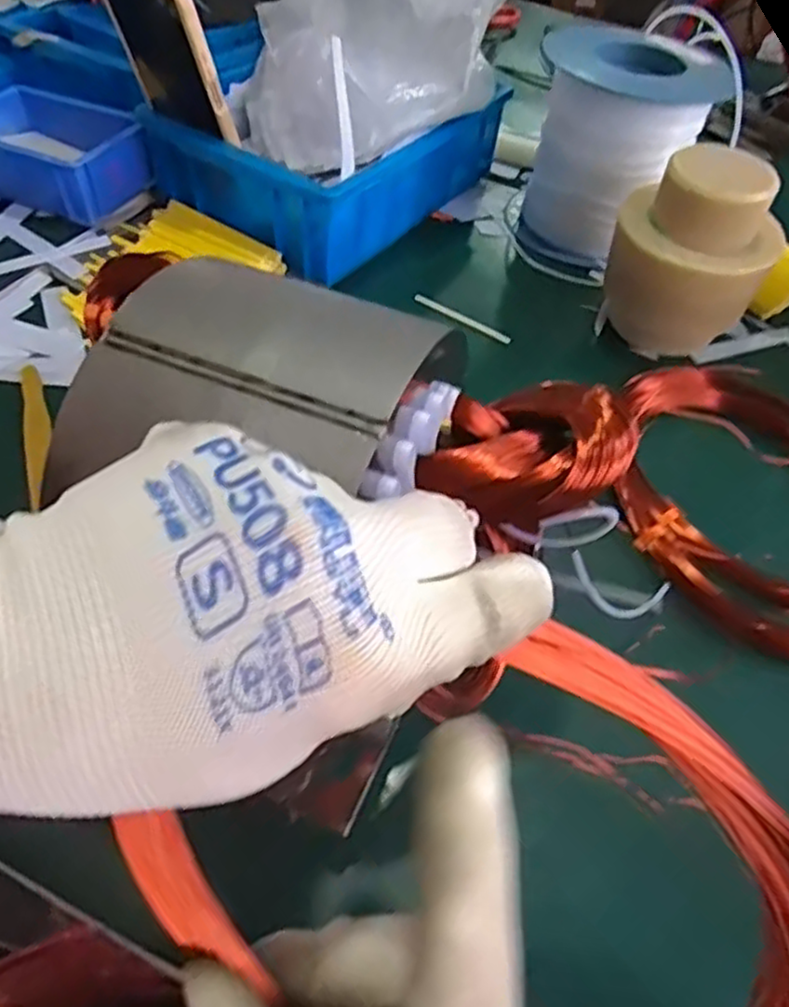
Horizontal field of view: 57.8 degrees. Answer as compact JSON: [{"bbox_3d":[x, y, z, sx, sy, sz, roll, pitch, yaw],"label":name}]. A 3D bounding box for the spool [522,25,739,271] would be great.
[{"bbox_3d":[0.180,-0.294,0.602,0.118,0.148,0.116,2,52,-2],"label":"spool"}]

